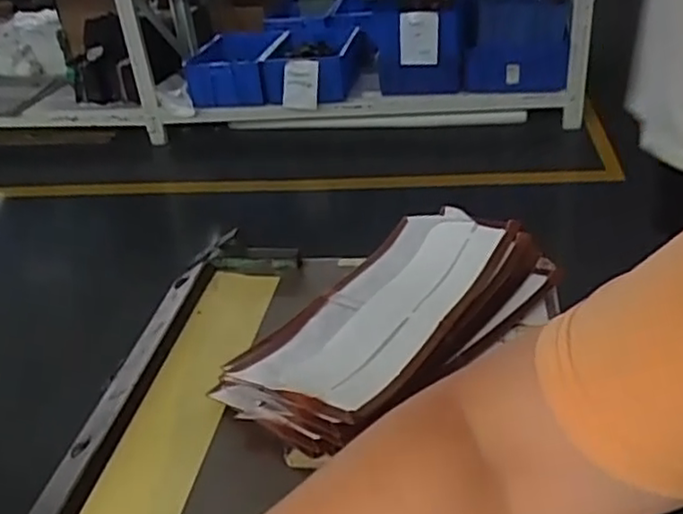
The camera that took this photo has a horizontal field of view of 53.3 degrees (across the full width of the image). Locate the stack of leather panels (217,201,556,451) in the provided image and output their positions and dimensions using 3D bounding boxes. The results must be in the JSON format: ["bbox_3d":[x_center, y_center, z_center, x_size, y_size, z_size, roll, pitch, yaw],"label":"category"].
[{"bbox_3d":[0.035,0.036,0.489,0.254,0.042,0.137,-31,39,-35],"label":"stack of leather panels"}]

